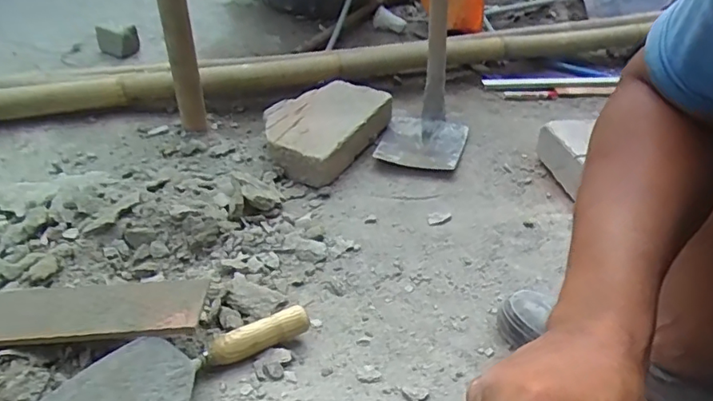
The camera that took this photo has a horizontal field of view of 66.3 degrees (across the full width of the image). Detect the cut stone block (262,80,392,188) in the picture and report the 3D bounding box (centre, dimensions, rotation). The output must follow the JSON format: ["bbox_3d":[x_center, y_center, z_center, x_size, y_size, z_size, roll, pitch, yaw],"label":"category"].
[{"bbox_3d":[-0.067,-0.158,1.119,0.196,0.074,0.299,26,43,21],"label":"cut stone block"}]

